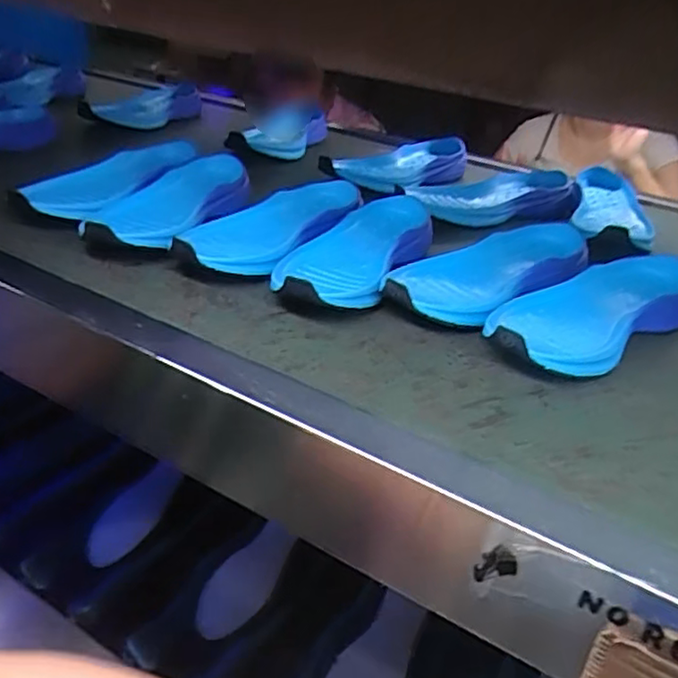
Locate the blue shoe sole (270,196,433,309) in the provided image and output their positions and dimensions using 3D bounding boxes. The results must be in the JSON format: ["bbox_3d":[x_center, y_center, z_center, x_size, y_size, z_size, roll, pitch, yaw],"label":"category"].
[{"bbox_3d":[0.020,-0.084,0.626,0.100,0.047,0.273,12,27,21],"label":"blue shoe sole"}]

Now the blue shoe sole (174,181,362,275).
[{"bbox_3d":[-0.067,-0.111,0.651,0.103,0.050,0.252,15,28,26],"label":"blue shoe sole"}]

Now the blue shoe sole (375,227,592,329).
[{"bbox_3d":[0.139,-0.062,0.598,0.237,0.042,0.099,-21,33,-39],"label":"blue shoe sole"}]

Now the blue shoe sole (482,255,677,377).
[{"bbox_3d":[0.208,-0.022,0.542,0.223,0.053,0.092,-19,32,-37],"label":"blue shoe sole"}]

